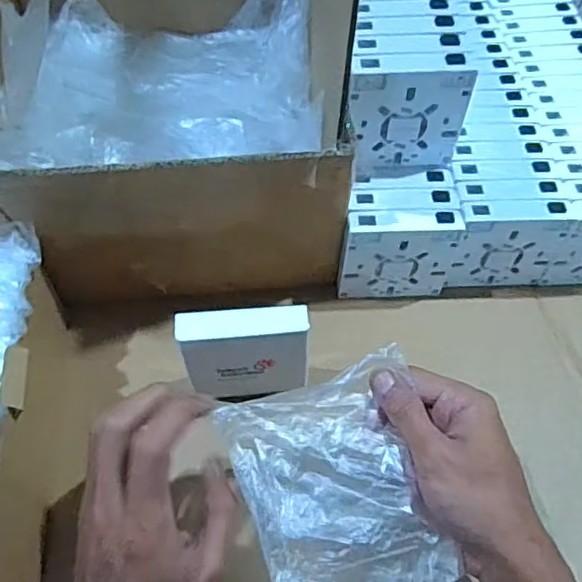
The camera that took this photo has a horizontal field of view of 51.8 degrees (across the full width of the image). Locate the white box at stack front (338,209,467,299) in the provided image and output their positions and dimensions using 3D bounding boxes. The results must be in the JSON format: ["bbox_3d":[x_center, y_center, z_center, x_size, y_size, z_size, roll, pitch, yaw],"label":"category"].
[{"bbox_3d":[0.083,-0.028,0.476,0.087,0.083,0.023,-2,57,-3],"label":"white box at stack front"}]

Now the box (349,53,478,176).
[{"bbox_3d":[0.085,-0.129,0.440,0.088,0.087,0.027,-7,57,-6],"label":"box"}]

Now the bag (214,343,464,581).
[{"bbox_3d":[0.030,0.111,0.337,0.107,0.028,0.128,-15,59,-11],"label":"bag"}]

